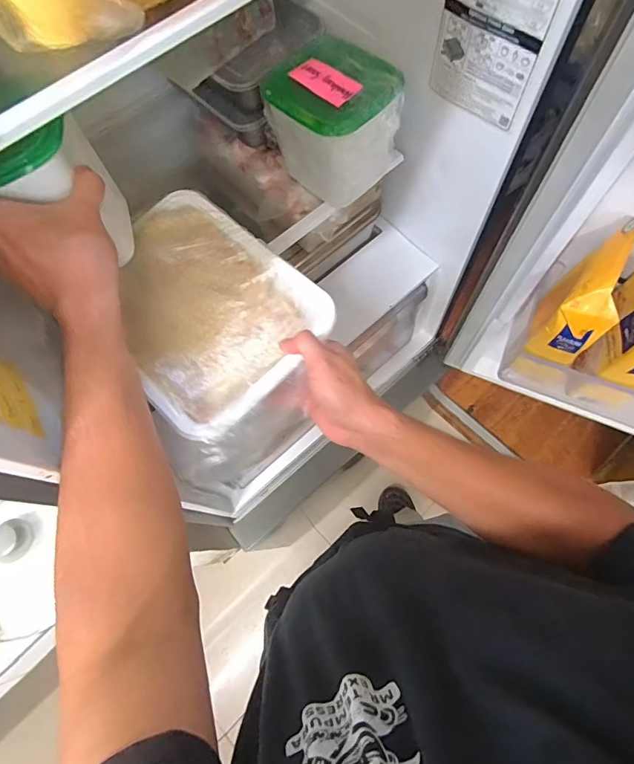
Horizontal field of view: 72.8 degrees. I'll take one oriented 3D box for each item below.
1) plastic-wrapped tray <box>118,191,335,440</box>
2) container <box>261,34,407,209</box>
[{"bbox_3d":[-0.120,-0.079,0.432,0.247,0.037,0.183,43,78,15],"label":"plastic-wrapped tray"},{"bbox_3d":[0.020,-0.292,0.498,0.113,0.118,0.126,-41,74,-11],"label":"container"}]

